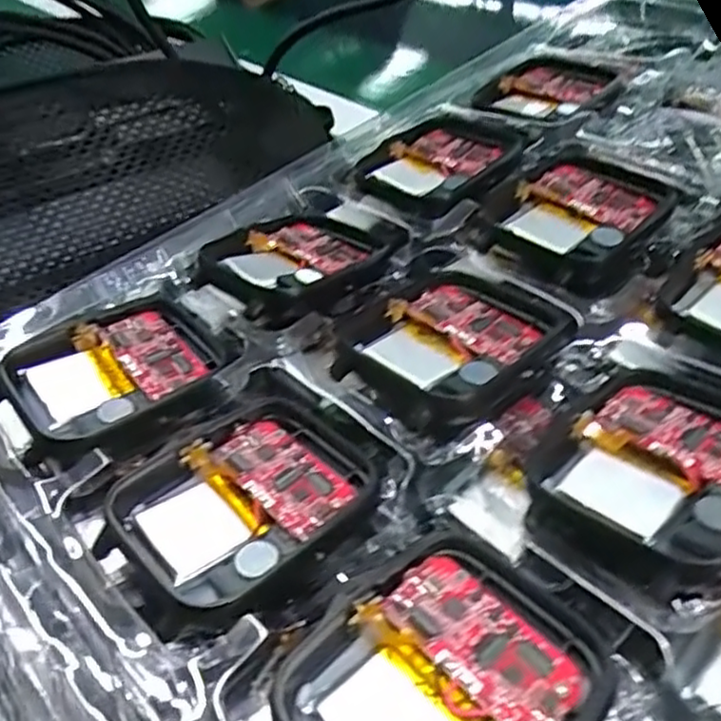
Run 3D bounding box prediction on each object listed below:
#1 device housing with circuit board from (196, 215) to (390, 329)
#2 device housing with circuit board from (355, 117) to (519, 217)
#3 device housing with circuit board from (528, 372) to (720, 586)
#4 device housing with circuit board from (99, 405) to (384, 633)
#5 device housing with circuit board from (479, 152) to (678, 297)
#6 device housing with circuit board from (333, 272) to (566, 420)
[{"bbox_3d":[-0.018,-0.027,0.179,0.039,0.011,0.045,30,54,32],"label":"device housing with circuit board"},{"bbox_3d":[0.026,-0.060,0.207,0.050,0.008,0.037,-35,51,-27],"label":"device housing with circuit board"},{"bbox_3d":[0.055,0.019,0.125,0.043,0.007,0.036,-33,50,-25],"label":"device housing with circuit board"},{"bbox_3d":[-0.022,0.025,0.126,0.046,0.008,0.038,-34,50,-26],"label":"device housing with circuit board"},{"bbox_3d":[0.057,-0.037,0.180,0.037,0.009,0.047,31,55,33],"label":"device housing with circuit board"},{"bbox_3d":[0.020,-0.005,0.153,0.036,0.007,0.046,29,54,31],"label":"device housing with circuit board"}]

